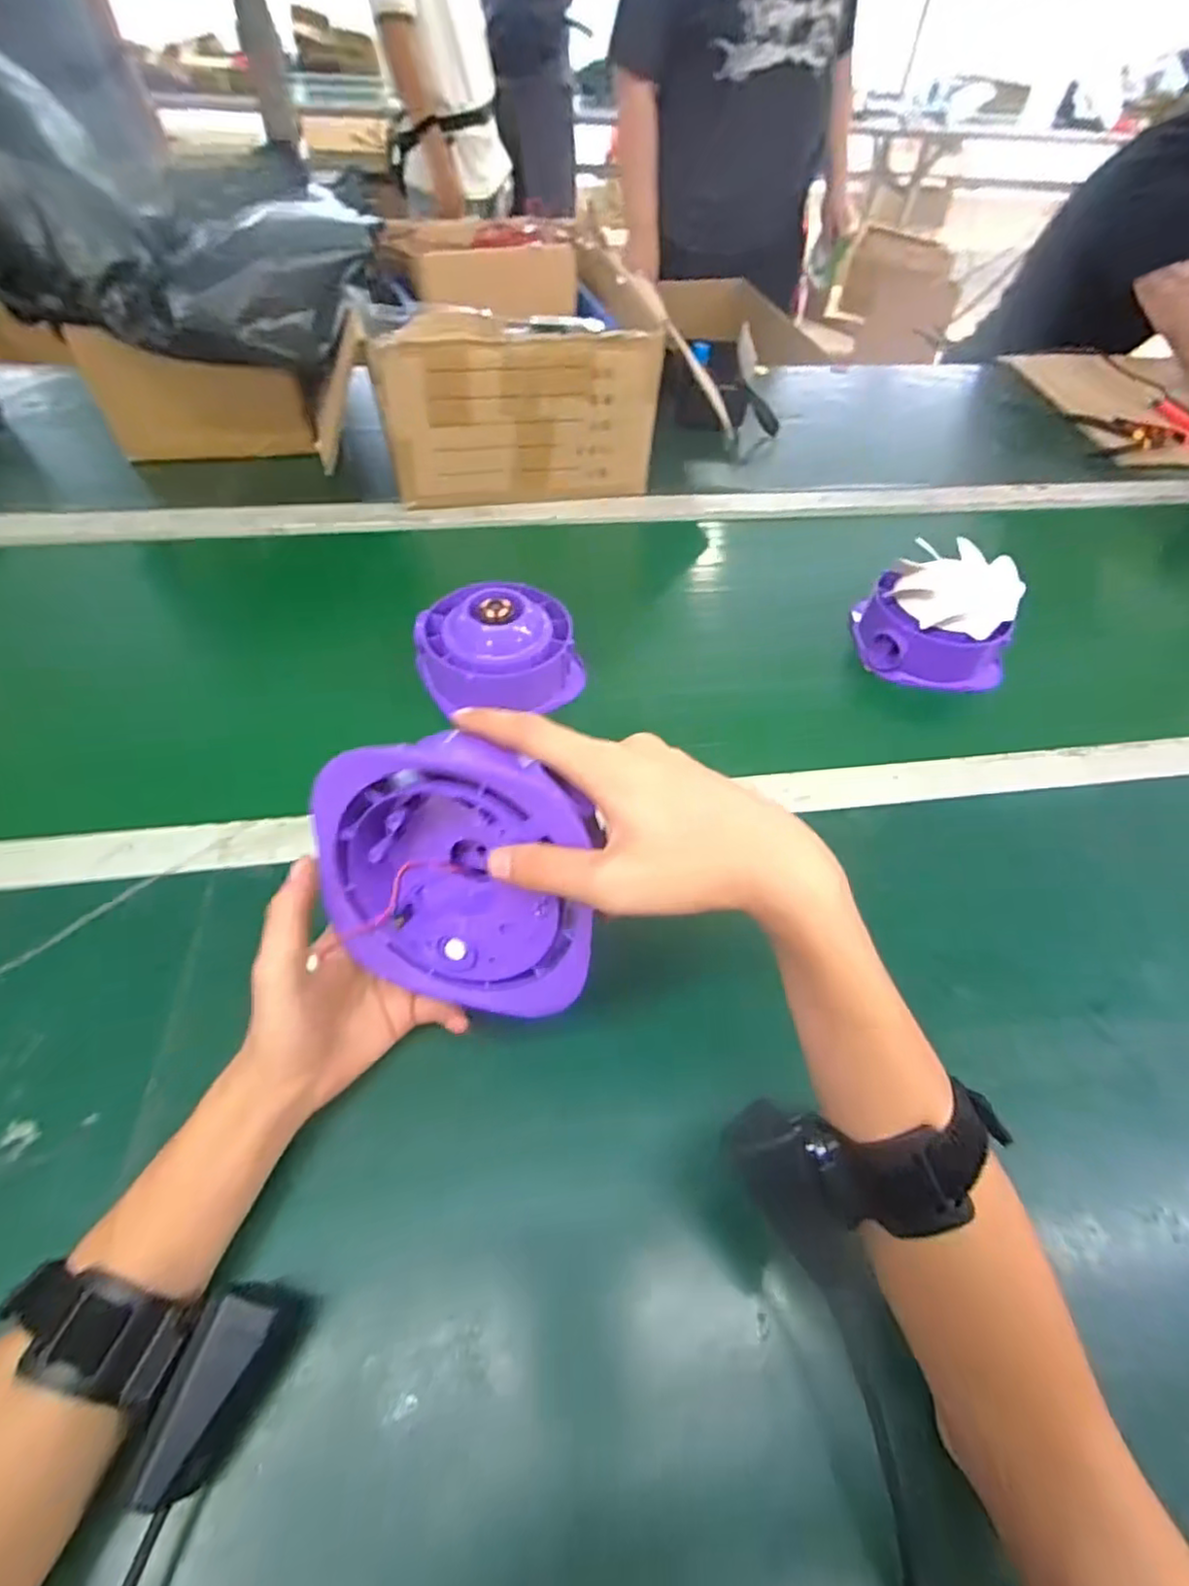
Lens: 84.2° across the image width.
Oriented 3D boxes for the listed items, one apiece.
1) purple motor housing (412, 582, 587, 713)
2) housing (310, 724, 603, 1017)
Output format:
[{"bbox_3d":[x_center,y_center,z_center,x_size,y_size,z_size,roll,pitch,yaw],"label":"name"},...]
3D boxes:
[{"bbox_3d":[-0.085,-0.130,0.587,0.138,0.078,0.106,-14,54,-14],"label":"purple motor housing"},{"bbox_3d":[-0.062,0.036,0.327,0.134,0.139,0.043,1,25,16],"label":"housing"}]

